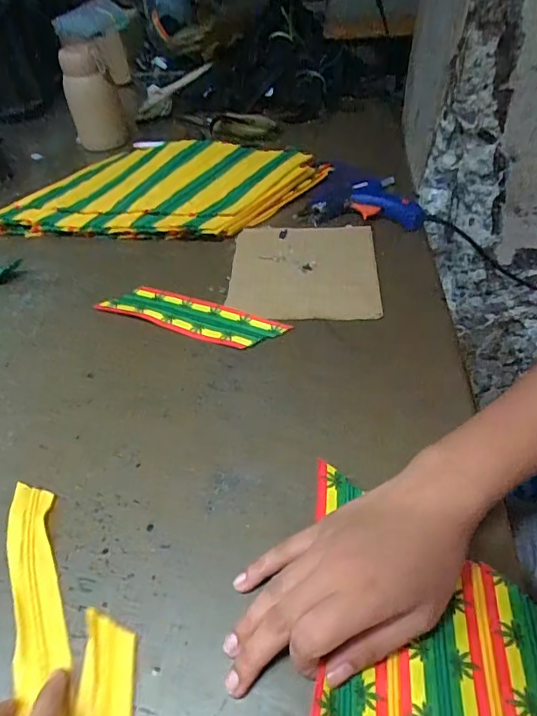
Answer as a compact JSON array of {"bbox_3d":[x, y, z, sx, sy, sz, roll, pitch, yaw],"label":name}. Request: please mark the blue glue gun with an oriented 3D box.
[{"bbox_3d":[0.123,-0.203,0.602,0.131,0.027,0.127,7,48,11],"label":"blue glue gun"}]

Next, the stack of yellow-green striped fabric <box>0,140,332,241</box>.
[{"bbox_3d":[-0.137,-0.217,0.623,0.408,0.049,0.173,3,47,8],"label":"stack of yellow-green striped fabric"}]

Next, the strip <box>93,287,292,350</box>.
[{"bbox_3d":[-0.077,-0.041,0.475,0.184,0.009,0.044,15,50,18],"label":"strip"}]

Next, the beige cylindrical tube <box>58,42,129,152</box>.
[{"bbox_3d":[-0.271,-0.398,0.745,0.075,0.139,0.074,-19,48,-12],"label":"beige cylindrical tube"}]

